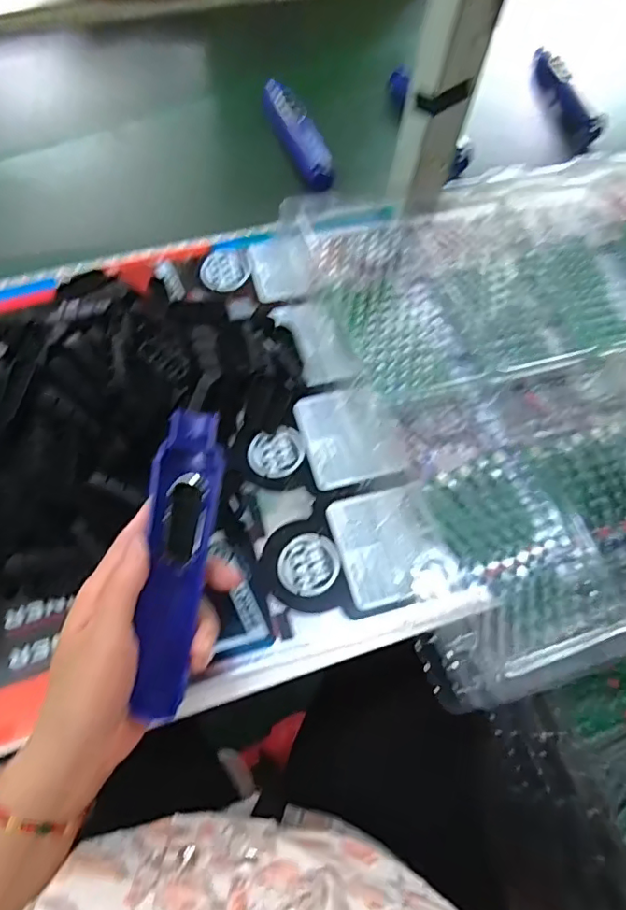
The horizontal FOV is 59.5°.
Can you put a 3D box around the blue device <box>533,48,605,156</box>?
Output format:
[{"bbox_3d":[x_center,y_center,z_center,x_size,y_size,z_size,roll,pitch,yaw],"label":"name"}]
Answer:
[{"bbox_3d":[0.314,-0.448,0.691,0.027,0.044,0.161,-13,67,-10],"label":"blue device"}]

